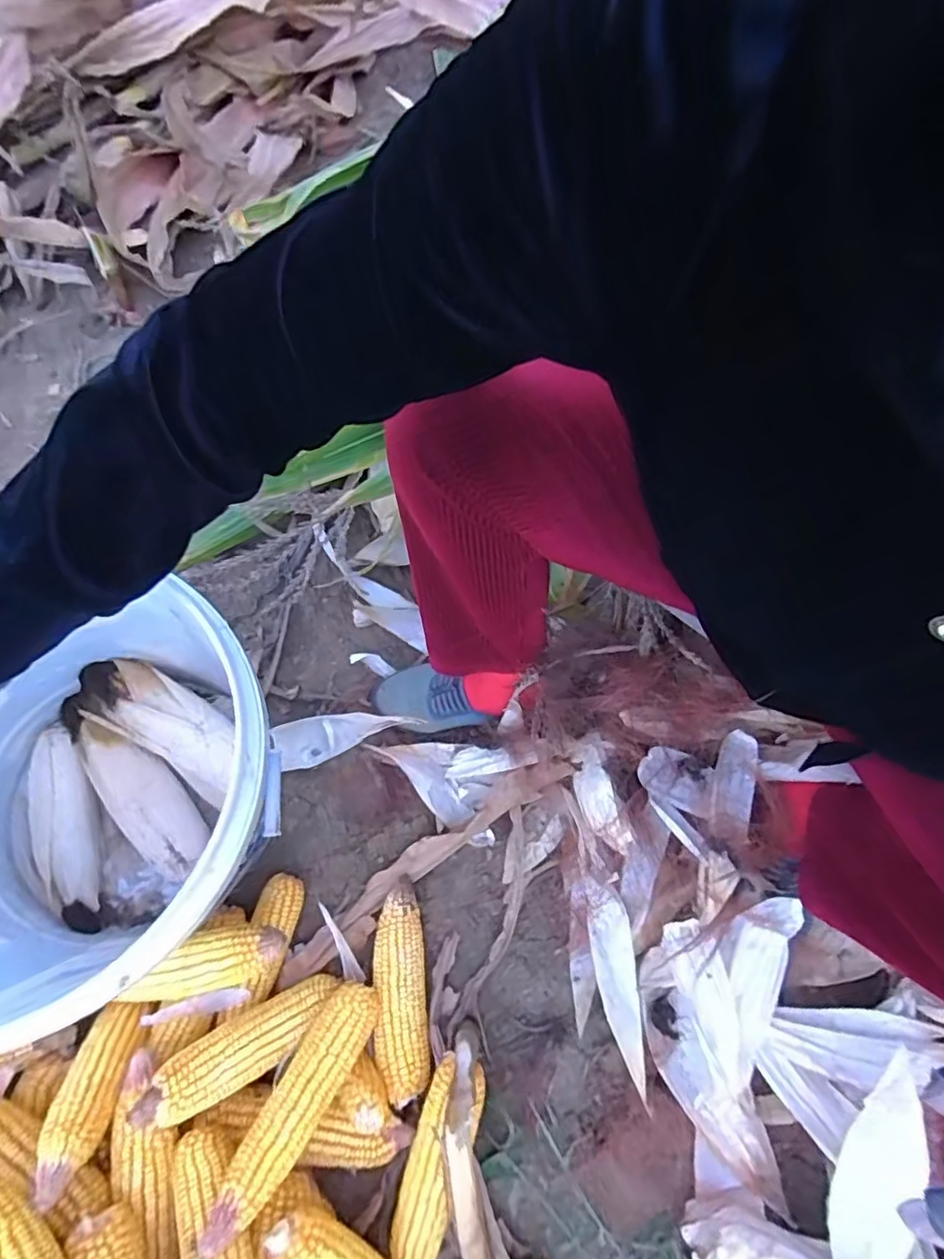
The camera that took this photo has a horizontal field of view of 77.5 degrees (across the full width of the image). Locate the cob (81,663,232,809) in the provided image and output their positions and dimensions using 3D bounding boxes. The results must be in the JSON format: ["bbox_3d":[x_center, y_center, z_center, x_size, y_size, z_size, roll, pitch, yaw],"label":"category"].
[{"bbox_3d":[-0.315,0.099,0.610,0.173,0.070,0.077,32,69,12],"label":"cob"}]

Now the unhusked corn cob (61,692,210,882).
[{"bbox_3d":[-0.363,0.156,0.638,0.070,0.058,0.221,-36,80,-3],"label":"unhusked corn cob"}]

